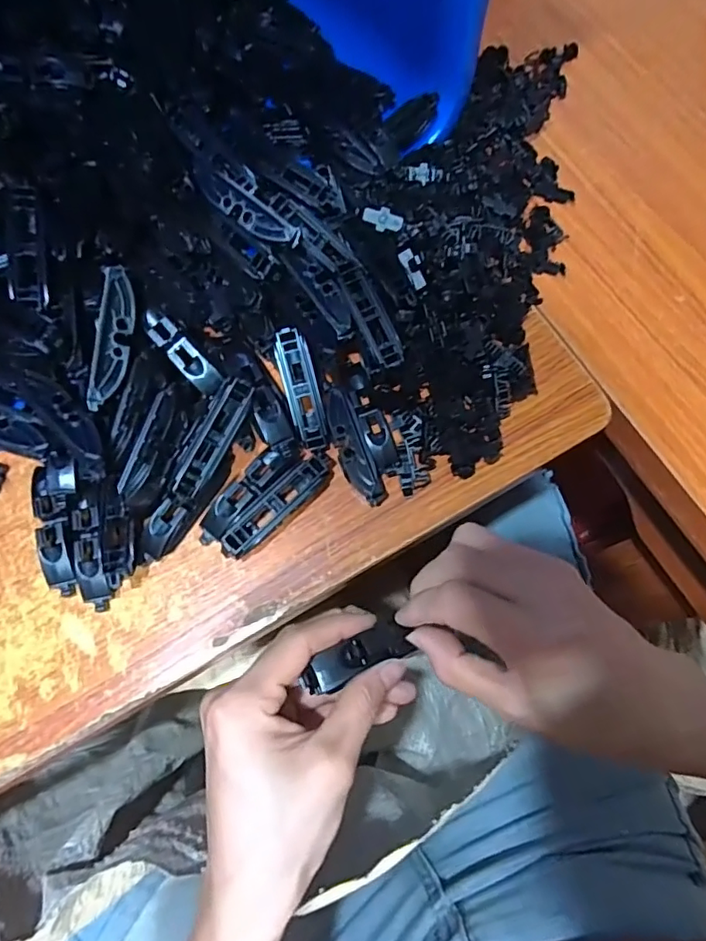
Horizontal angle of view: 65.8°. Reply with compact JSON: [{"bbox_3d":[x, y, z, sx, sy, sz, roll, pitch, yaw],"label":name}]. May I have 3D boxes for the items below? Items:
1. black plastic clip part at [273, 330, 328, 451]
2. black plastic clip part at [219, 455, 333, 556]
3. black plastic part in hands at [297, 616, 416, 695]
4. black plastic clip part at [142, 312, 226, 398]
[{"bbox_3d":[-0.032,-0.050,0.338,0.020,0.016,0.073,-16,103,-6],"label":"black plastic clip part"},{"bbox_3d":[-0.044,0.021,0.329,0.083,0.017,0.015,-43,78,-13],"label":"black plastic clip part"},{"bbox_3d":[0.002,0.083,0.246,0.053,0.007,0.019,-21,74,-23],"label":"black plastic part in hands"},{"bbox_3d":[-0.102,-0.071,0.327,0.016,0.007,0.058,-43,95,-13],"label":"black plastic clip part"}]

